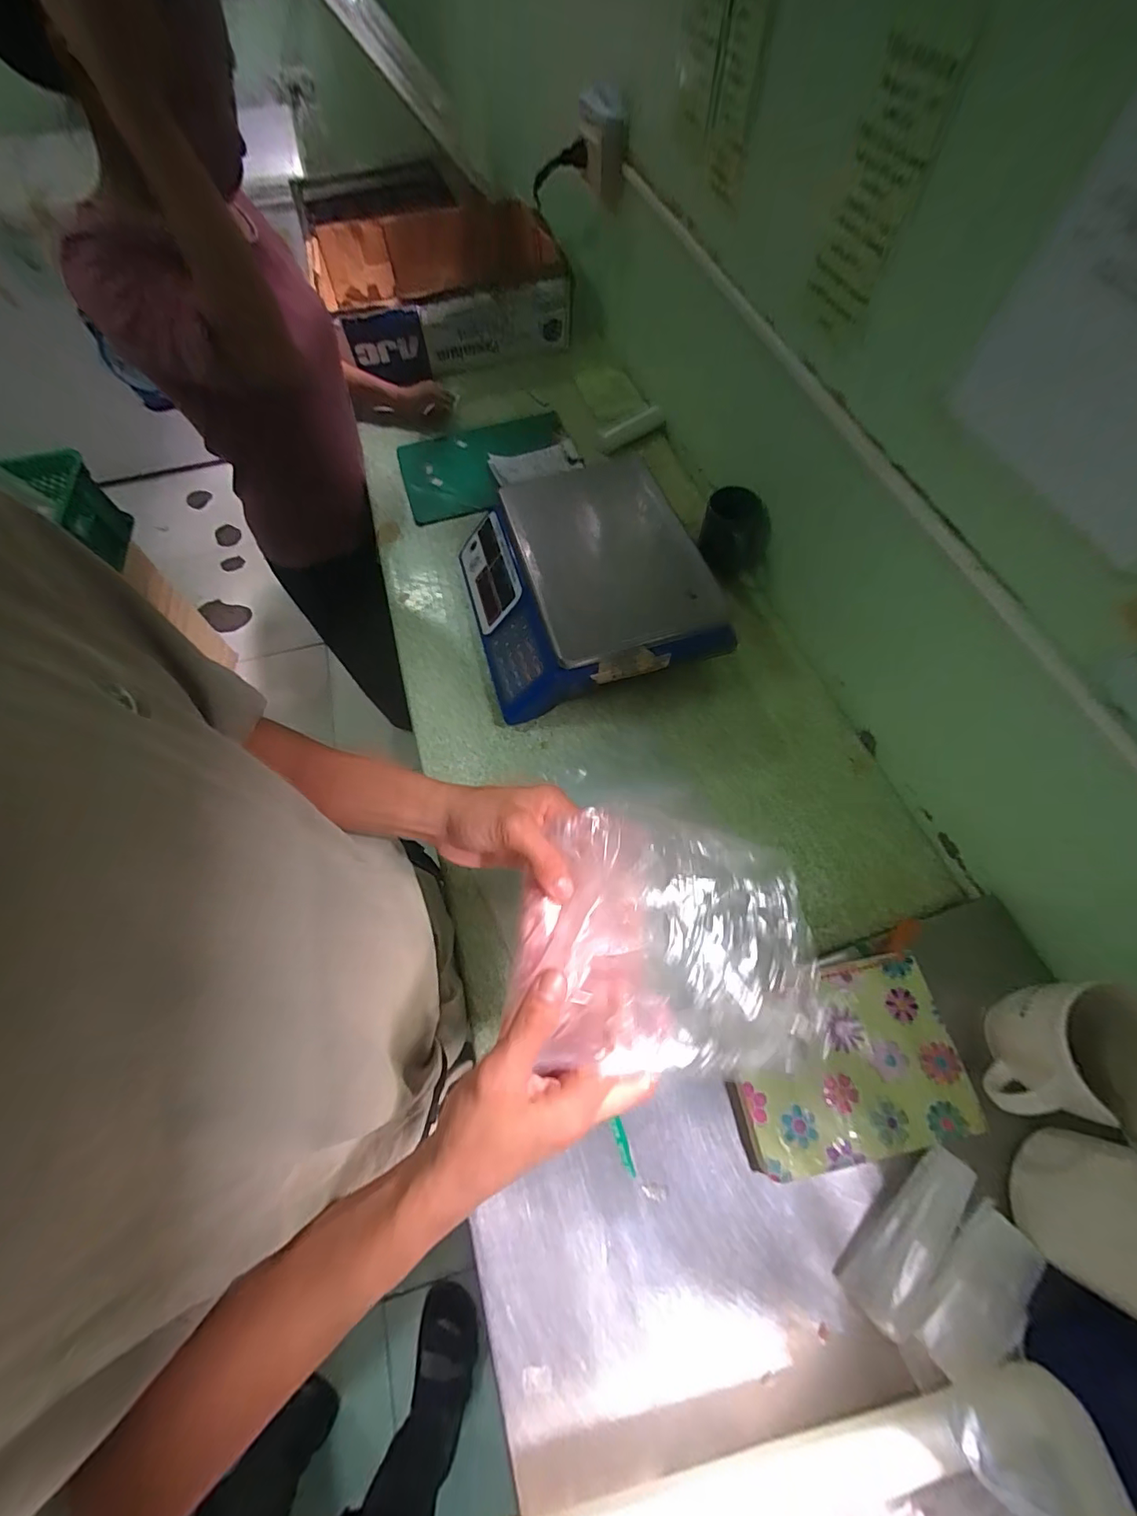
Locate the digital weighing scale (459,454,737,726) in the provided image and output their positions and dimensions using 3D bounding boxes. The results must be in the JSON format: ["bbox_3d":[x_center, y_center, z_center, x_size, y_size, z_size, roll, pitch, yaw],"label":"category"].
[{"bbox_3d":[0.013,-0.246,0.713,0.301,0.134,0.338,-15,65,-6],"label":"digital weighing scale"}]

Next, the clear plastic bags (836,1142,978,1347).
[{"bbox_3d":[0.284,0.392,0.408,0.137,0.032,0.040,-42,70,-17],"label":"clear plastic bags"}]

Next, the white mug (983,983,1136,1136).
[{"bbox_3d":[0.412,0.242,0.408,0.105,0.105,0.098,0,64,1],"label":"white mug"}]

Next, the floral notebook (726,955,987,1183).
[{"bbox_3d":[0.252,0.283,0.464,0.204,0.033,0.149,-9,64,-3],"label":"floral notebook"}]

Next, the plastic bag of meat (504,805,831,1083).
[{"bbox_3d":[0.075,0.133,0.356,0.216,0.050,0.159,12,61,-11],"label":"plastic bag of meat"}]

